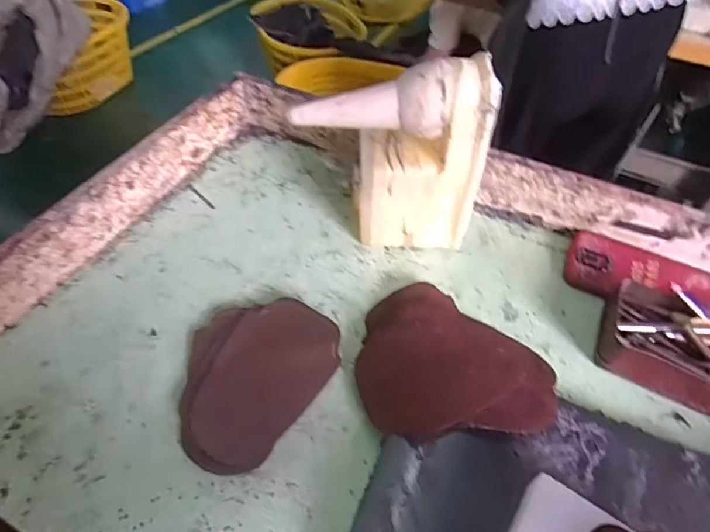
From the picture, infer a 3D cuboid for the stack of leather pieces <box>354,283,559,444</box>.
[{"bbox_3d":[0.094,0.084,0.433,0.179,0.039,0.164,-2,50,-6],"label":"stack of leather pieces"}]

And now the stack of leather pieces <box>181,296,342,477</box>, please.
[{"bbox_3d":[-0.099,0.095,0.422,0.128,0.023,0.158,31,54,20],"label":"stack of leather pieces"}]

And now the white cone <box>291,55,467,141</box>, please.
[{"bbox_3d":[0.019,-0.152,0.442,0.166,0.056,0.043,-6,48,13],"label":"white cone"}]

